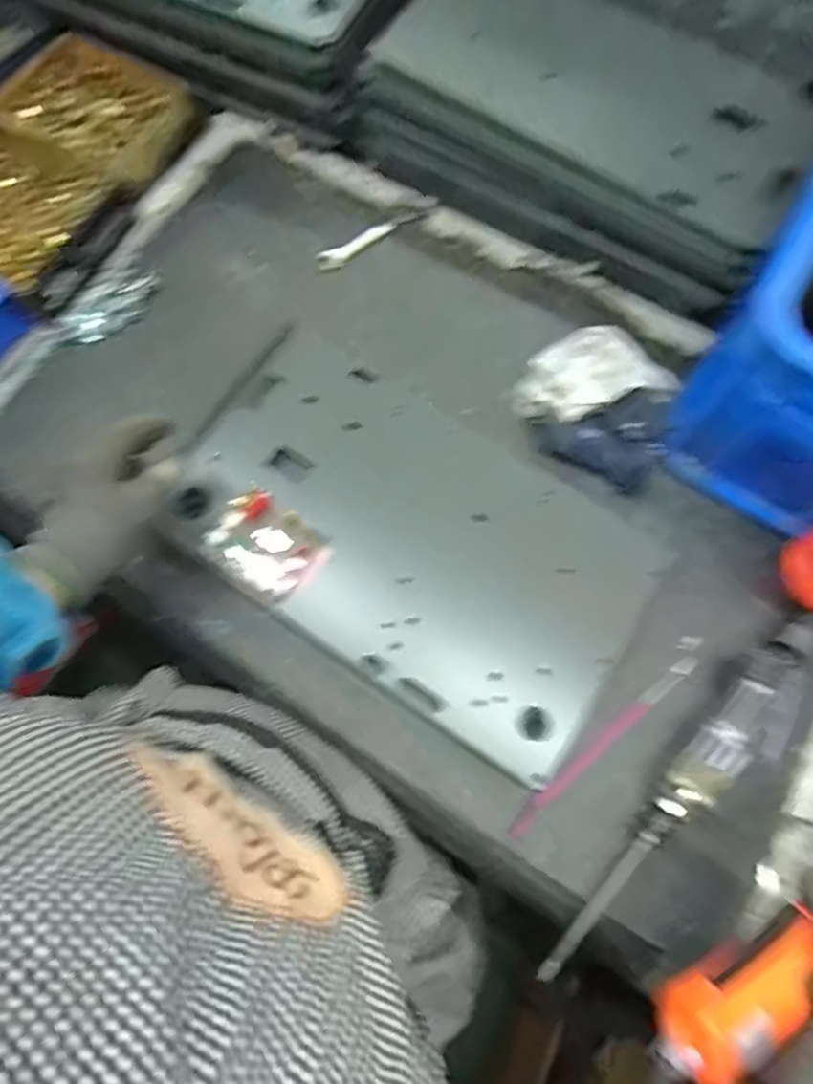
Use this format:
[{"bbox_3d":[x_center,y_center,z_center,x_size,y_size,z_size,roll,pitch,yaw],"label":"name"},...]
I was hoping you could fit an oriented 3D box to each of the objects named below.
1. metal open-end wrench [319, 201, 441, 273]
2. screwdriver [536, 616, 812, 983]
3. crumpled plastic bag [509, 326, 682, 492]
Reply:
[{"bbox_3d":[-0.029,-0.324,0.656,0.150,0.005,0.024,-33,76,-8],"label":"metal open-end wrench"},{"bbox_3d":[0.217,0.187,0.481,0.039,0.035,0.340,41,79,11],"label":"screwdriver"},{"bbox_3d":[0.180,-0.135,0.573,0.145,0.035,0.138,30,77,9],"label":"crumpled plastic bag"}]

